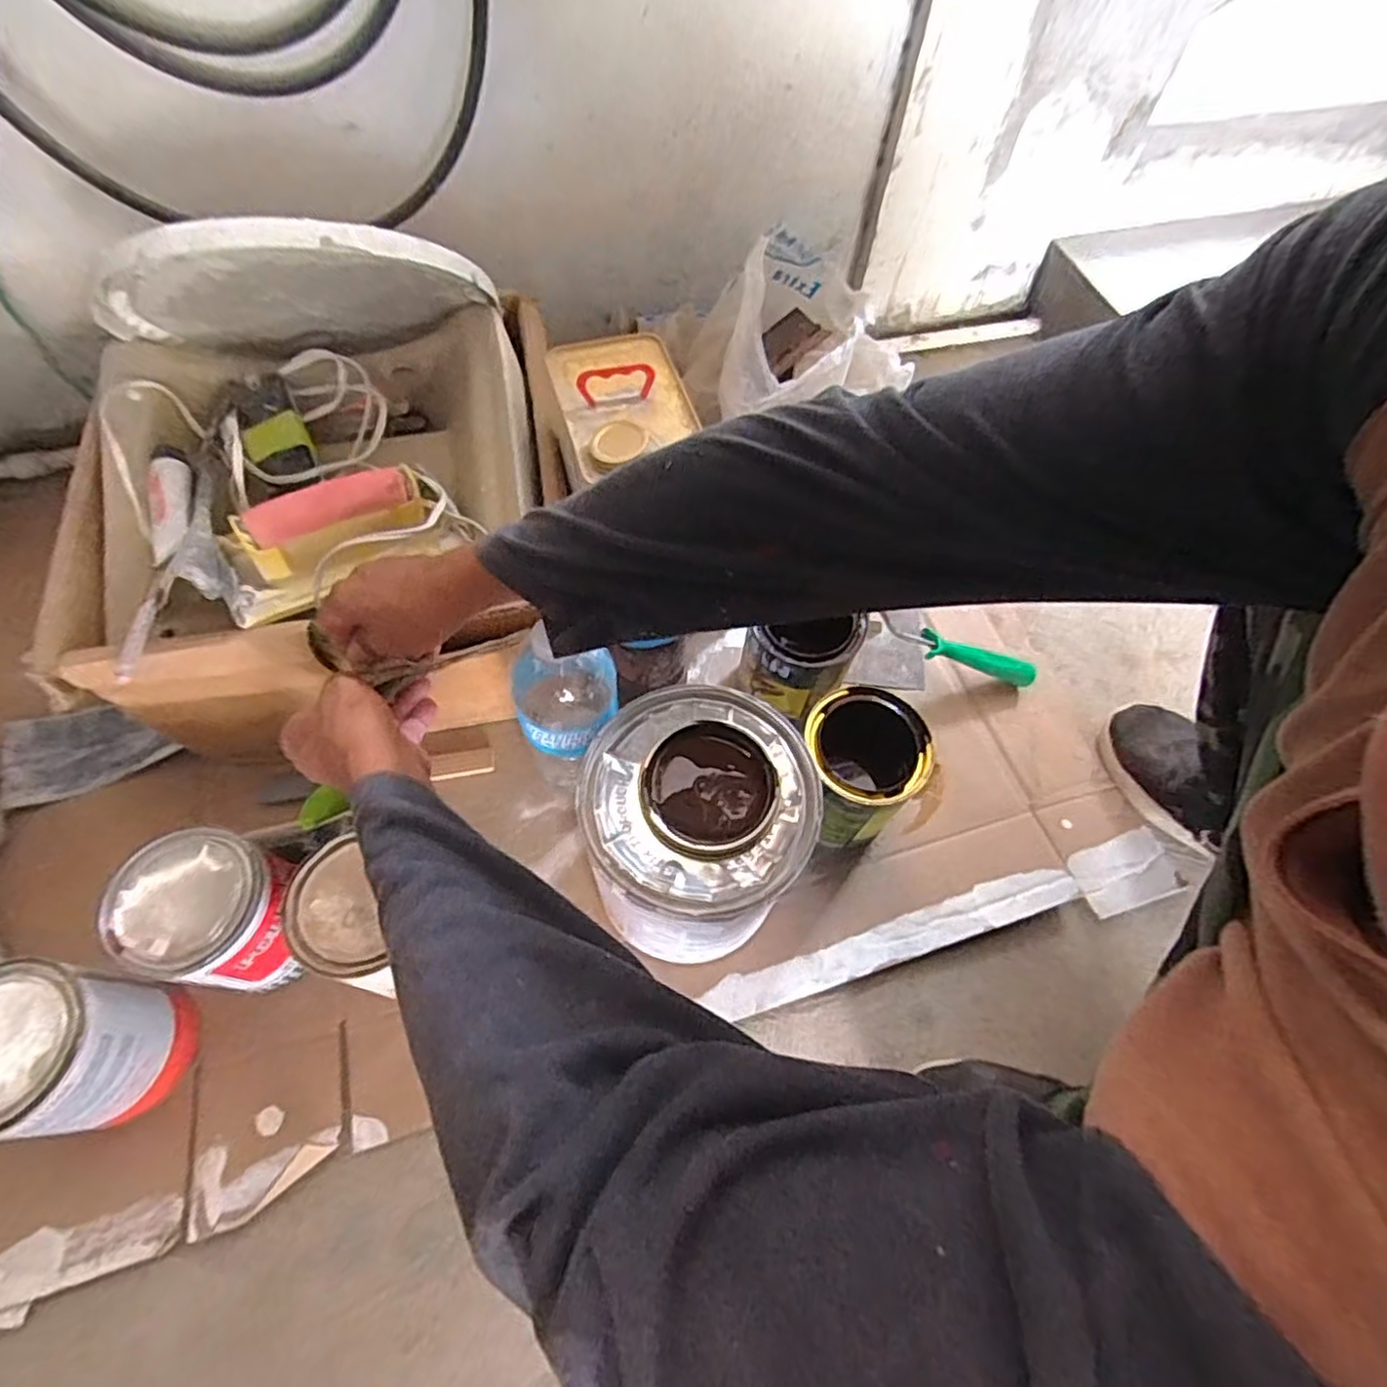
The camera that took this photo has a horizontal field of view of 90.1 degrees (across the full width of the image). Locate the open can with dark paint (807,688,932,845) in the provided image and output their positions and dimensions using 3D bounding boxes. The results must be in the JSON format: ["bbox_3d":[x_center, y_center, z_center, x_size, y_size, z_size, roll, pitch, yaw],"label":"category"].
[{"bbox_3d":[0.140,0.075,0.616,0.104,0.132,0.117,16,64,7],"label":"open can with dark paint"}]

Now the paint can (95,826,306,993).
[{"bbox_3d":[-0.353,0.164,0.523,0.096,0.105,0.108,-31,68,-17],"label":"paint can"}]

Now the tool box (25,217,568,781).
[{"bbox_3d":[-0.312,-0.179,0.599,0.353,0.317,0.407,3,63,1],"label":"tool box"}]

